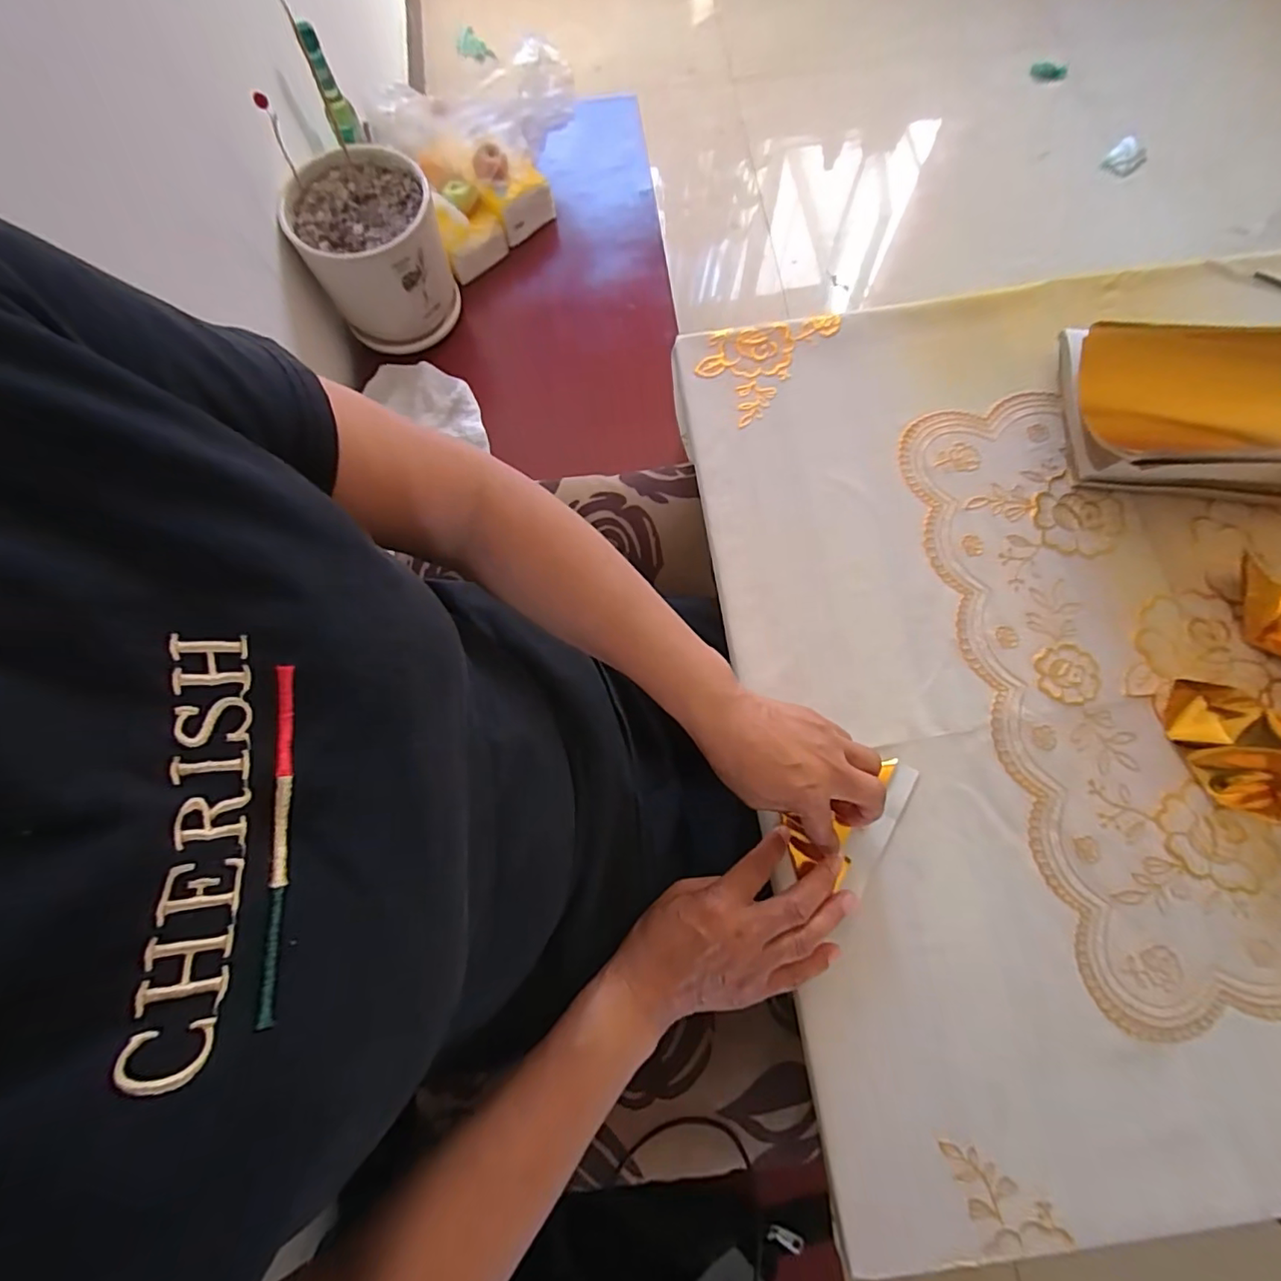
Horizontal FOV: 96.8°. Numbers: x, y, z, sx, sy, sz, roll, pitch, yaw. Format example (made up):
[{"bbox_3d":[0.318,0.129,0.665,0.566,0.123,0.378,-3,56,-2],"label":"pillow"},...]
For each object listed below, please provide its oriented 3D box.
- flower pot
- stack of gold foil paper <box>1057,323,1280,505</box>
[{"bbox_3d":[-0.341,-0.509,0.752,0.160,0.161,0.168,0,75,1],"label":"flower pot"},{"bbox_3d":[0.429,-0.181,0.450,0.188,0.074,0.137,3,75,2],"label":"stack of gold foil paper"}]

